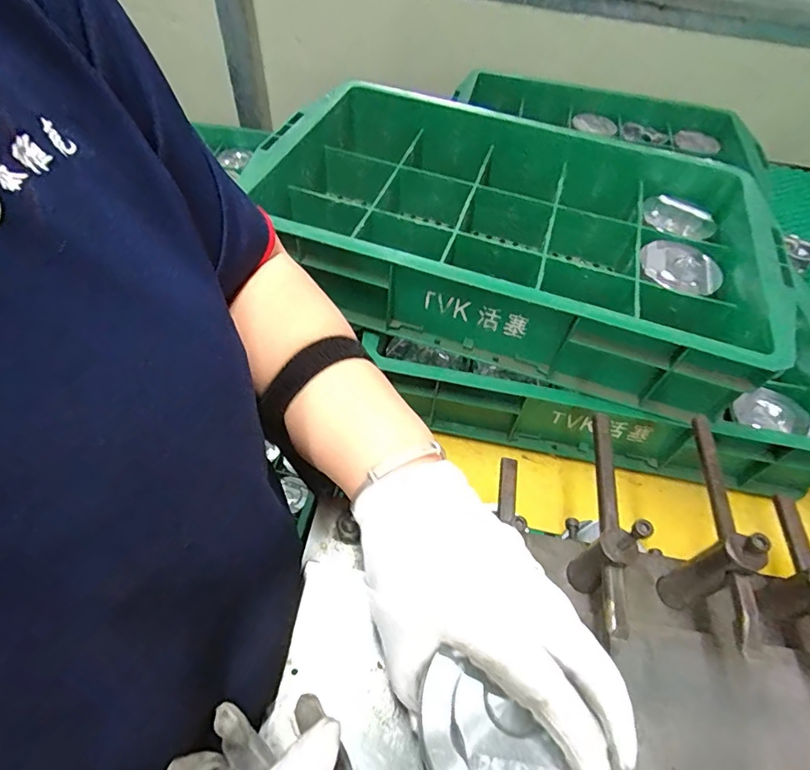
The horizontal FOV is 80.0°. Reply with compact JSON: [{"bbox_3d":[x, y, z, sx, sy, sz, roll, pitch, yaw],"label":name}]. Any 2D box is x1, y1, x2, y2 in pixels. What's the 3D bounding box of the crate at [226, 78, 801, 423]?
[{"bbox_3d":[0.113,-0.178,0.526,0.493,0.096,0.322,17,53,8],"label":"crate"}]

